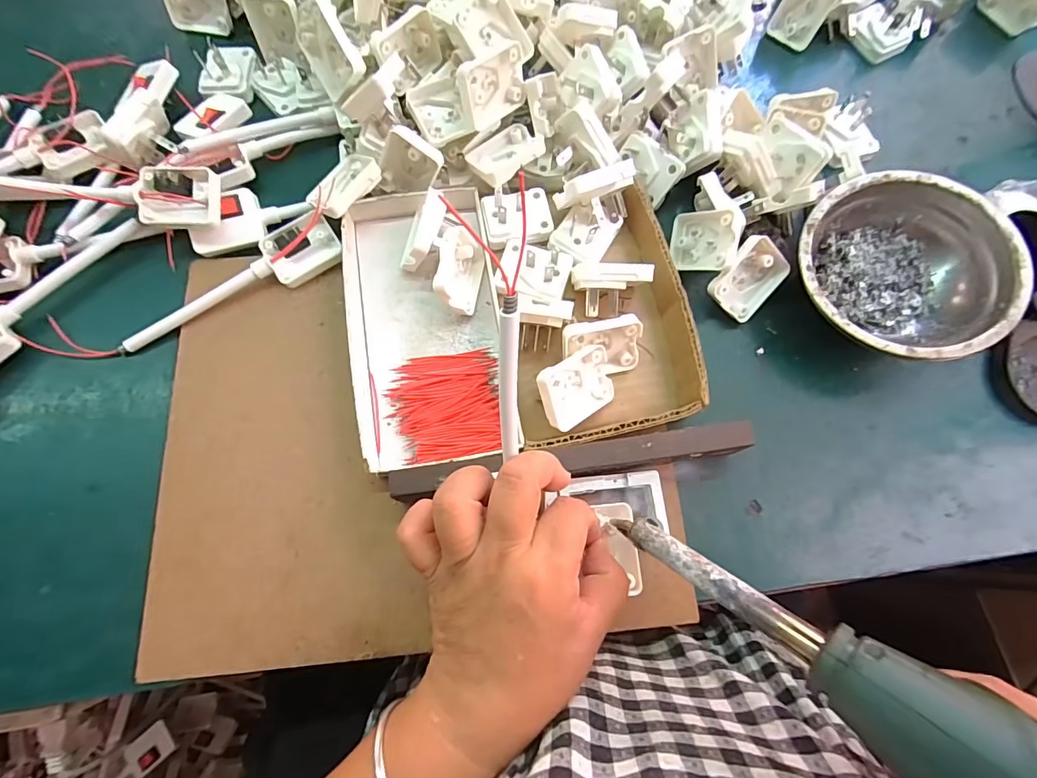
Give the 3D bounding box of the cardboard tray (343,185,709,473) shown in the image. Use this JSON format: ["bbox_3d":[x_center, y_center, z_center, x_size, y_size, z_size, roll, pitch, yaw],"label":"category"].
[{"bbox_3d":[-0.001,-0.052,0.302,0.209,0.032,0.179,-8,75,-4],"label":"cardboard tray"}]

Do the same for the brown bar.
[{"bbox_3d":[0.033,0.043,0.280,0.208,0.027,0.019,-7,75,-4],"label":"brown bar"}]

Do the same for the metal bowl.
[{"bbox_3d":[0.246,-0.077,0.312,0.121,0.050,0.125,1,75,-2],"label":"metal bowl"}]

